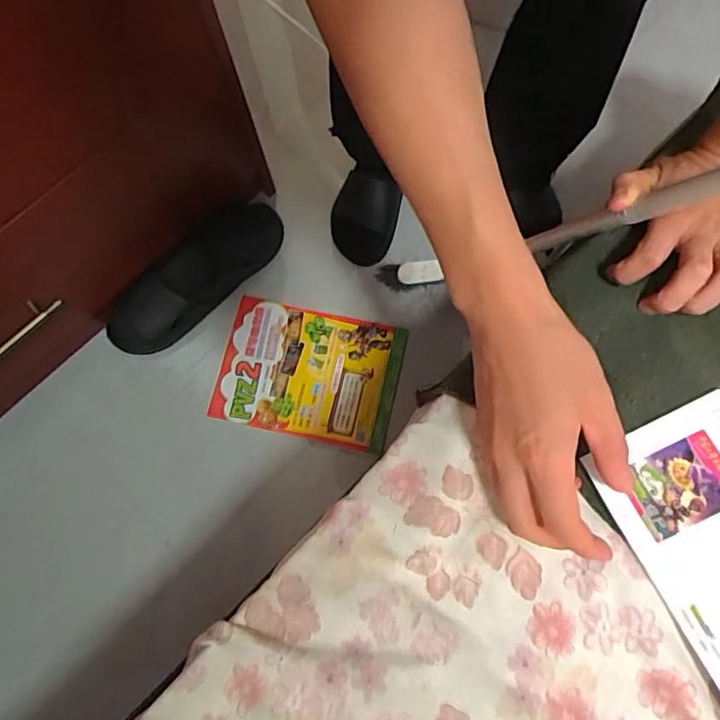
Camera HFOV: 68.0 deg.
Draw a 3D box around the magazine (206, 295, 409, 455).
[{"bbox_3d":[-0.083,0.019,0.860,0.281,0.007,0.206,12,76,5],"label":"magazine"}]

